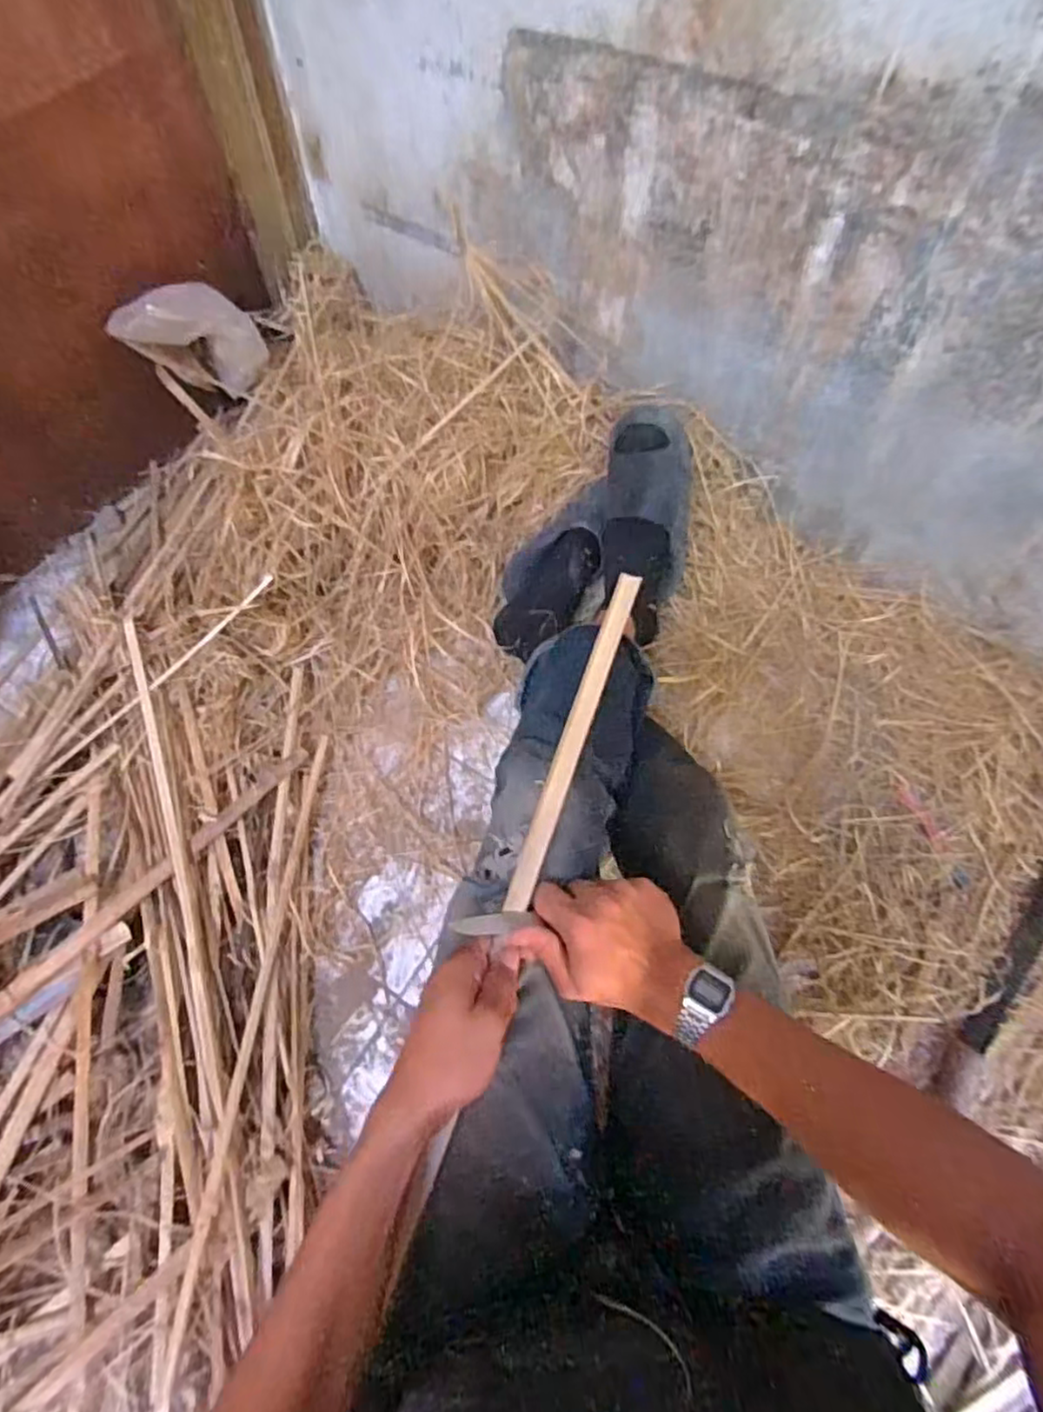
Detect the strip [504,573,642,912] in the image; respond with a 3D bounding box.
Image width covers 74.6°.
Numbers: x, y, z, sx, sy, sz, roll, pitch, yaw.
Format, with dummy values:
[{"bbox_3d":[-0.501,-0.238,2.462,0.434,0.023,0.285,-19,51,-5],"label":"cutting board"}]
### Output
[{"bbox_3d":[0.047,0.019,0.582,0.021,0.009,0.312,18,70,8],"label":"strip"}]

